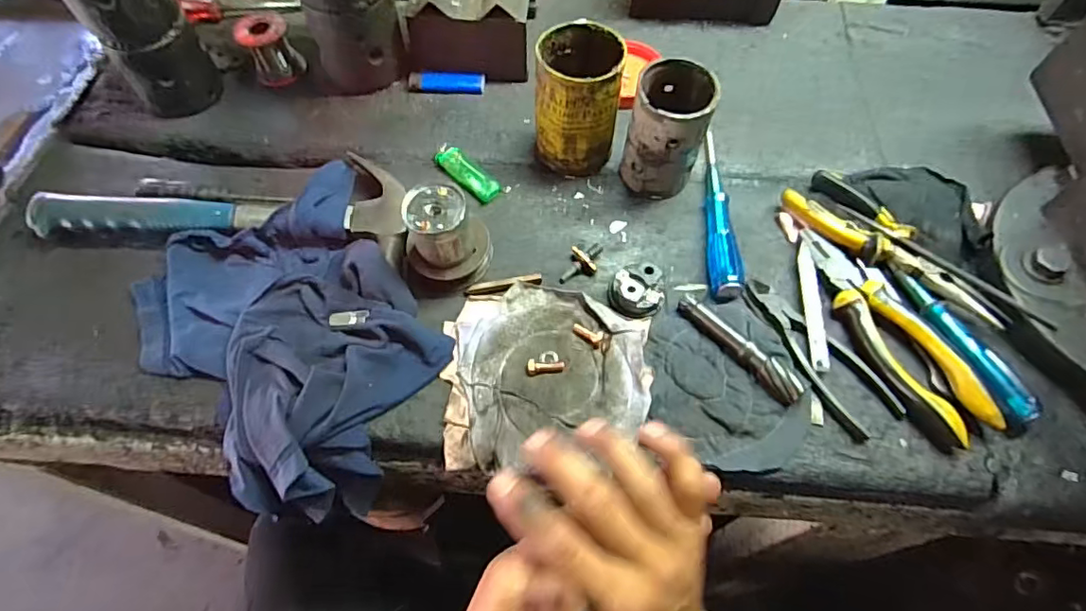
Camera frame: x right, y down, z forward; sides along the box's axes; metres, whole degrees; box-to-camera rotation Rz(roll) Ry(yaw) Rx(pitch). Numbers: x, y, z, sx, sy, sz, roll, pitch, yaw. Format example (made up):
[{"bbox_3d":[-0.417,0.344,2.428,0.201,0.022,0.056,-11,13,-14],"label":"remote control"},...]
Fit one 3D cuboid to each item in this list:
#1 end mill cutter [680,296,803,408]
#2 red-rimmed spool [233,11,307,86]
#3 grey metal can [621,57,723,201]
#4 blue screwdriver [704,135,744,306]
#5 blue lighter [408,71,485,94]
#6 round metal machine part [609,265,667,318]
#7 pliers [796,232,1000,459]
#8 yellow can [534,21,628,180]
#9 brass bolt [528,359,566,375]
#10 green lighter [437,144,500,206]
[{"bbox_3d":[0.154,0.031,0.445,0.017,0.024,0.116,-34,64,-18],"label":"end mill cutter"},{"bbox_3d":[-0.288,-0.272,0.595,0.051,0.060,0.040,-28,63,-16],"label":"red-rimmed spool"},{"bbox_3d":[0.110,-0.154,0.504,0.065,0.111,0.076,12,60,8],"label":"grey metal can"},{"bbox_3d":[0.163,-0.087,0.516,0.027,0.025,0.183,4,59,3],"label":"blue screwdriver"},{"bbox_3d":[-0.102,-0.238,0.599,0.080,0.013,0.019,-1,59,0],"label":"blue lighter"},{"bbox_3d":[0.082,-0.014,0.474,0.043,0.024,0.039,-19,61,-11],"label":"round metal machine part"},{"bbox_3d":[0.278,0.015,0.446,0.049,0.016,0.197,-22,61,7],"label":"pliers"},{"bbox_3d":[0.031,-0.183,0.516,0.073,0.122,0.072,0,59,0],"label":"yellow can"},{"bbox_3d":[0.002,0.050,0.444,0.029,0.010,0.011,-2,59,-1],"label":"brass bolt"},{"bbox_3d":[-0.074,-0.129,0.542,0.025,0.014,0.074,-38,66,-20],"label":"green lighter"}]

